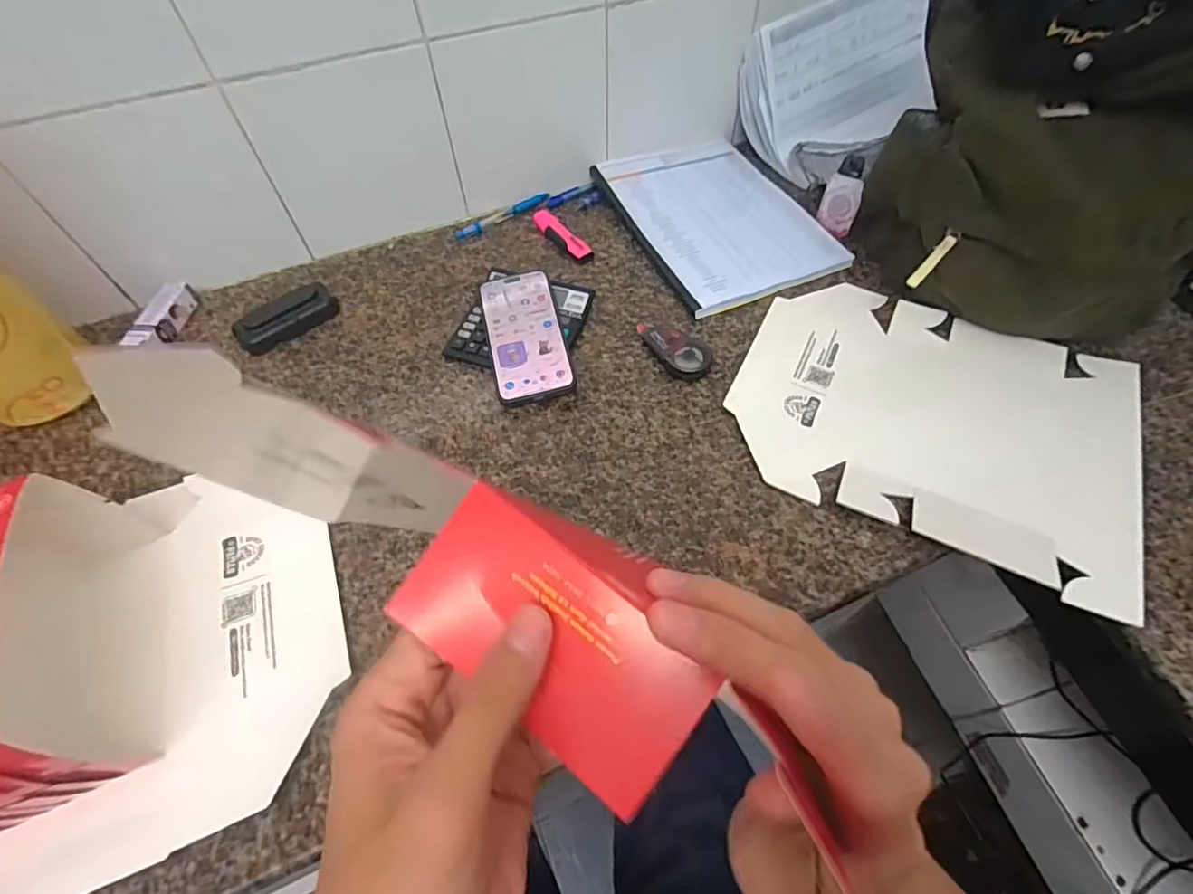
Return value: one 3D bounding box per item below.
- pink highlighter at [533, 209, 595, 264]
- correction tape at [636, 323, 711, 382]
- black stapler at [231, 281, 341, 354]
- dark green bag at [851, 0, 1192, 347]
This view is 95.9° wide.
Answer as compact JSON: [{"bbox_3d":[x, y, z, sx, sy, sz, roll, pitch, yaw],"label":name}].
[{"bbox_3d":[-0.044,-0.263,0.669,0.023,0.018,0.104,-36,62,-20],"label":"pink highlighter"},{"bbox_3d":[0.084,-0.108,0.565,0.047,0.020,0.087,-23,59,-13],"label":"correction tape"},{"bbox_3d":[-0.339,-0.143,0.589,0.107,0.027,0.037,-36,62,-20],"label":"black stapler"},{"bbox_3d":[0.438,-0.289,0.504,0.293,0.272,0.230,14,58,11],"label":"dark green bag"}]

